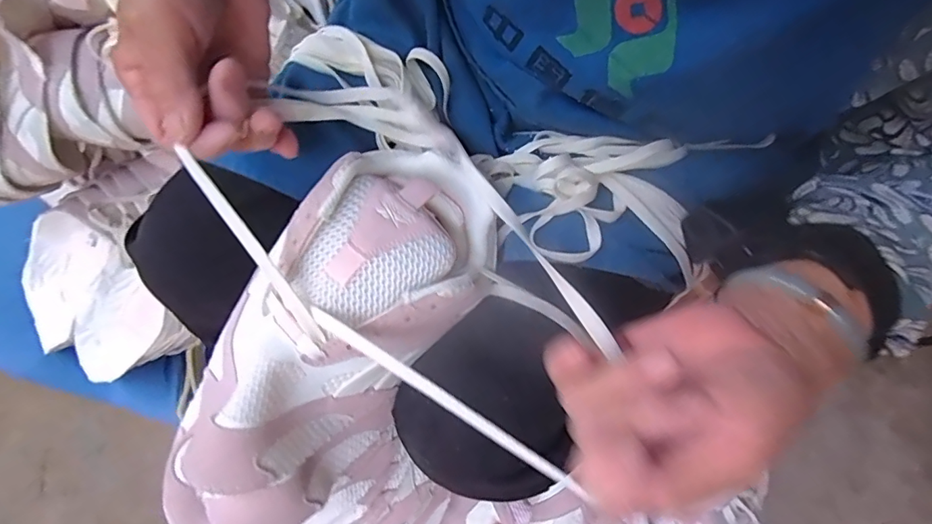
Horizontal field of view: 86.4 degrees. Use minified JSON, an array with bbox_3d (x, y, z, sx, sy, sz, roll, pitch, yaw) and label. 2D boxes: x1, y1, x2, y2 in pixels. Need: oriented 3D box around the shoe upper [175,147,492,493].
[{"bbox_3d":[-0.075,0.029,0.297,0.115,0.089,0.231,35,76,10],"label":"shoe upper"}]

